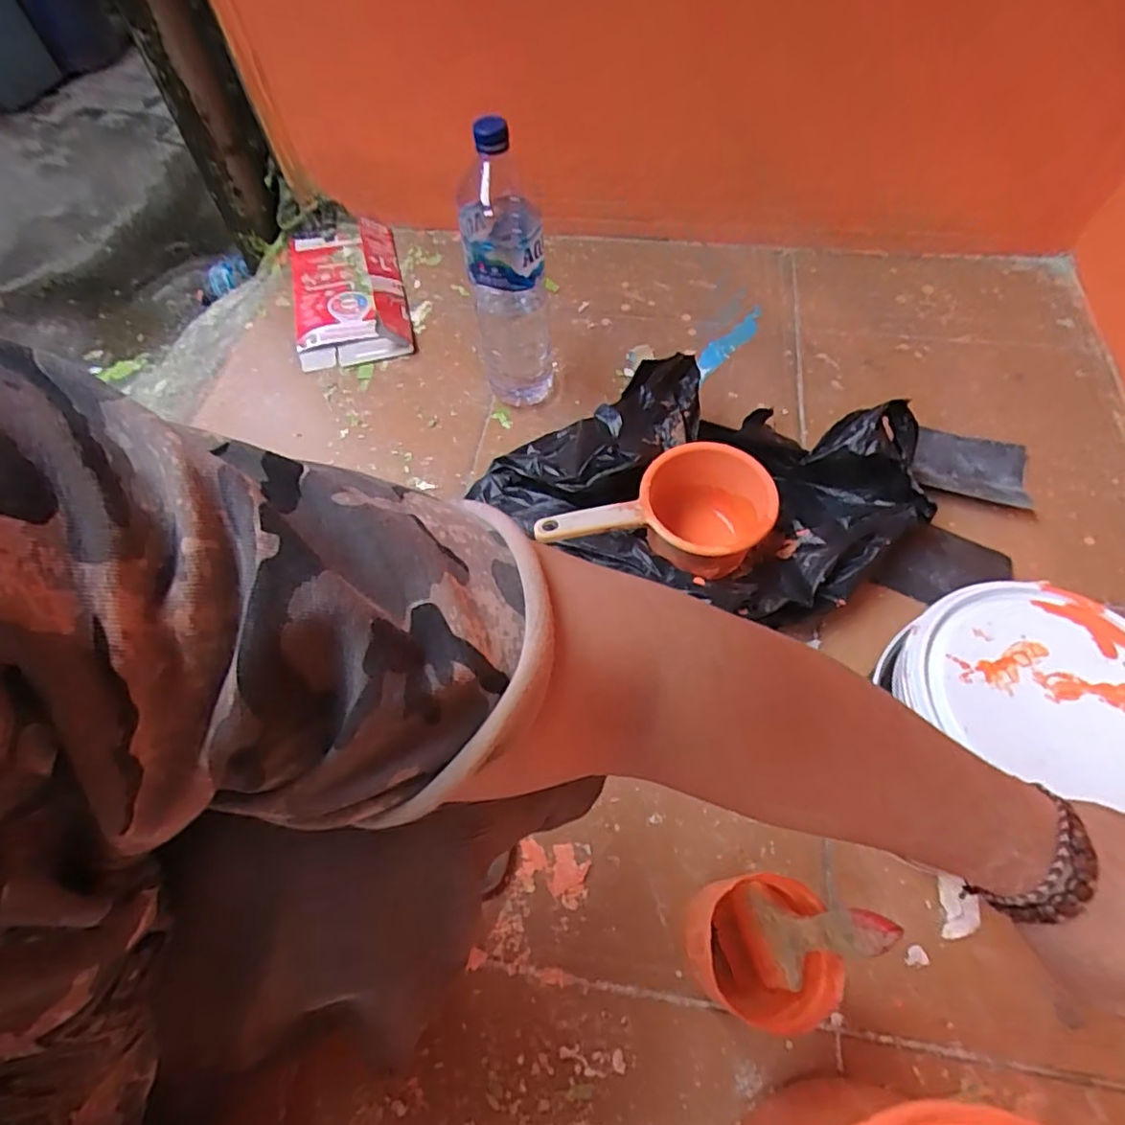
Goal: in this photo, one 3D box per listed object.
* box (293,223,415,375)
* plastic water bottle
[{"bbox_3d":[-0.326,-0.417,0.908,0.166,0.045,0.331,-13,60,-7],"label":"box"},{"bbox_3d":[-0.060,-0.316,0.678,0.084,0.301,0.087,-6,59,-3],"label":"plastic water bottle"}]

